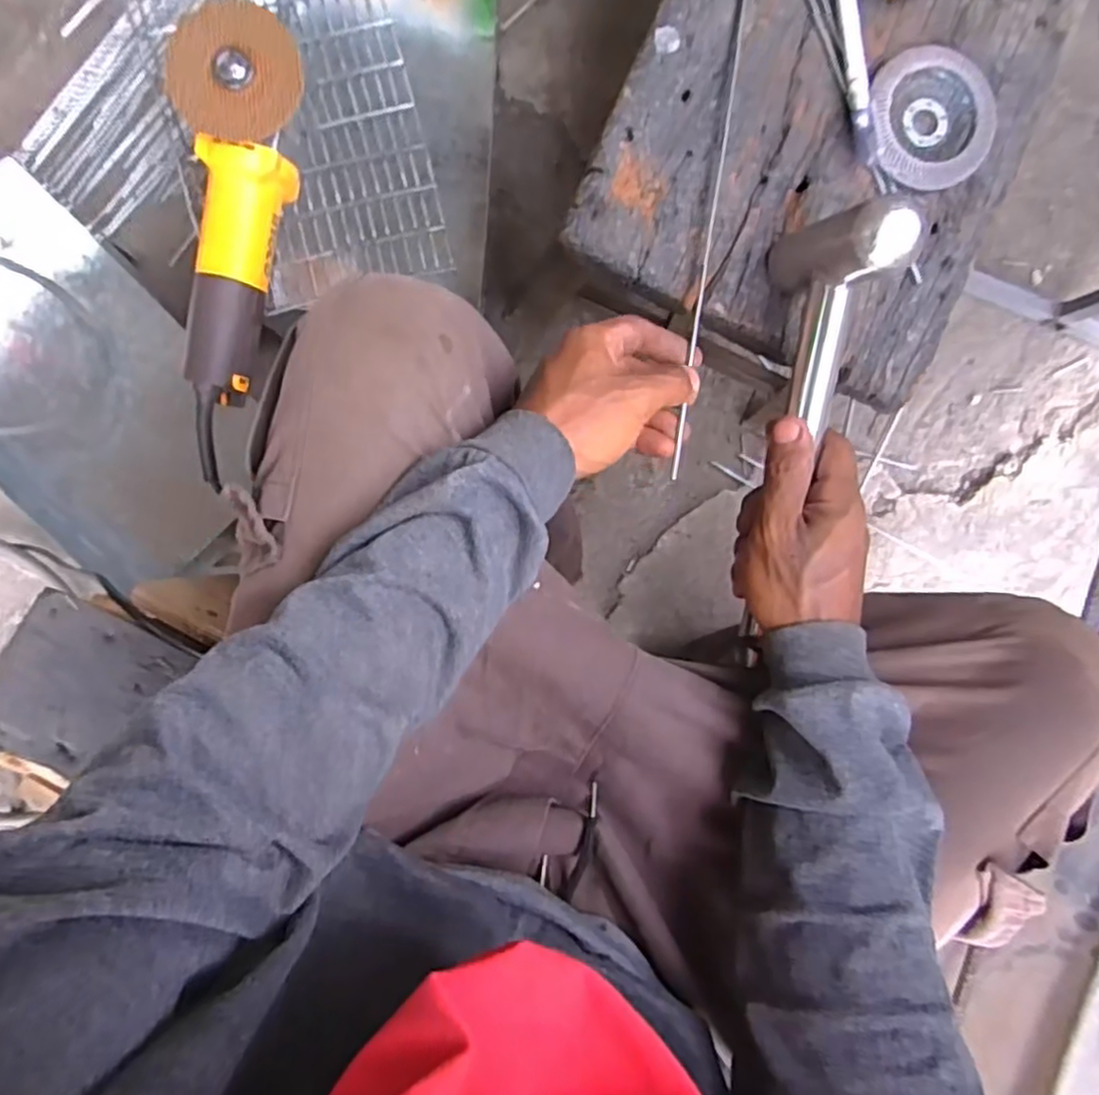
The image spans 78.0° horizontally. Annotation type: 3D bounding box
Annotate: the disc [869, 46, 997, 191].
[{"bbox_3d":[0.231,-0.260,0.416,0.081,0.015,0.075,0,90,-3],"label":"disc"}]

